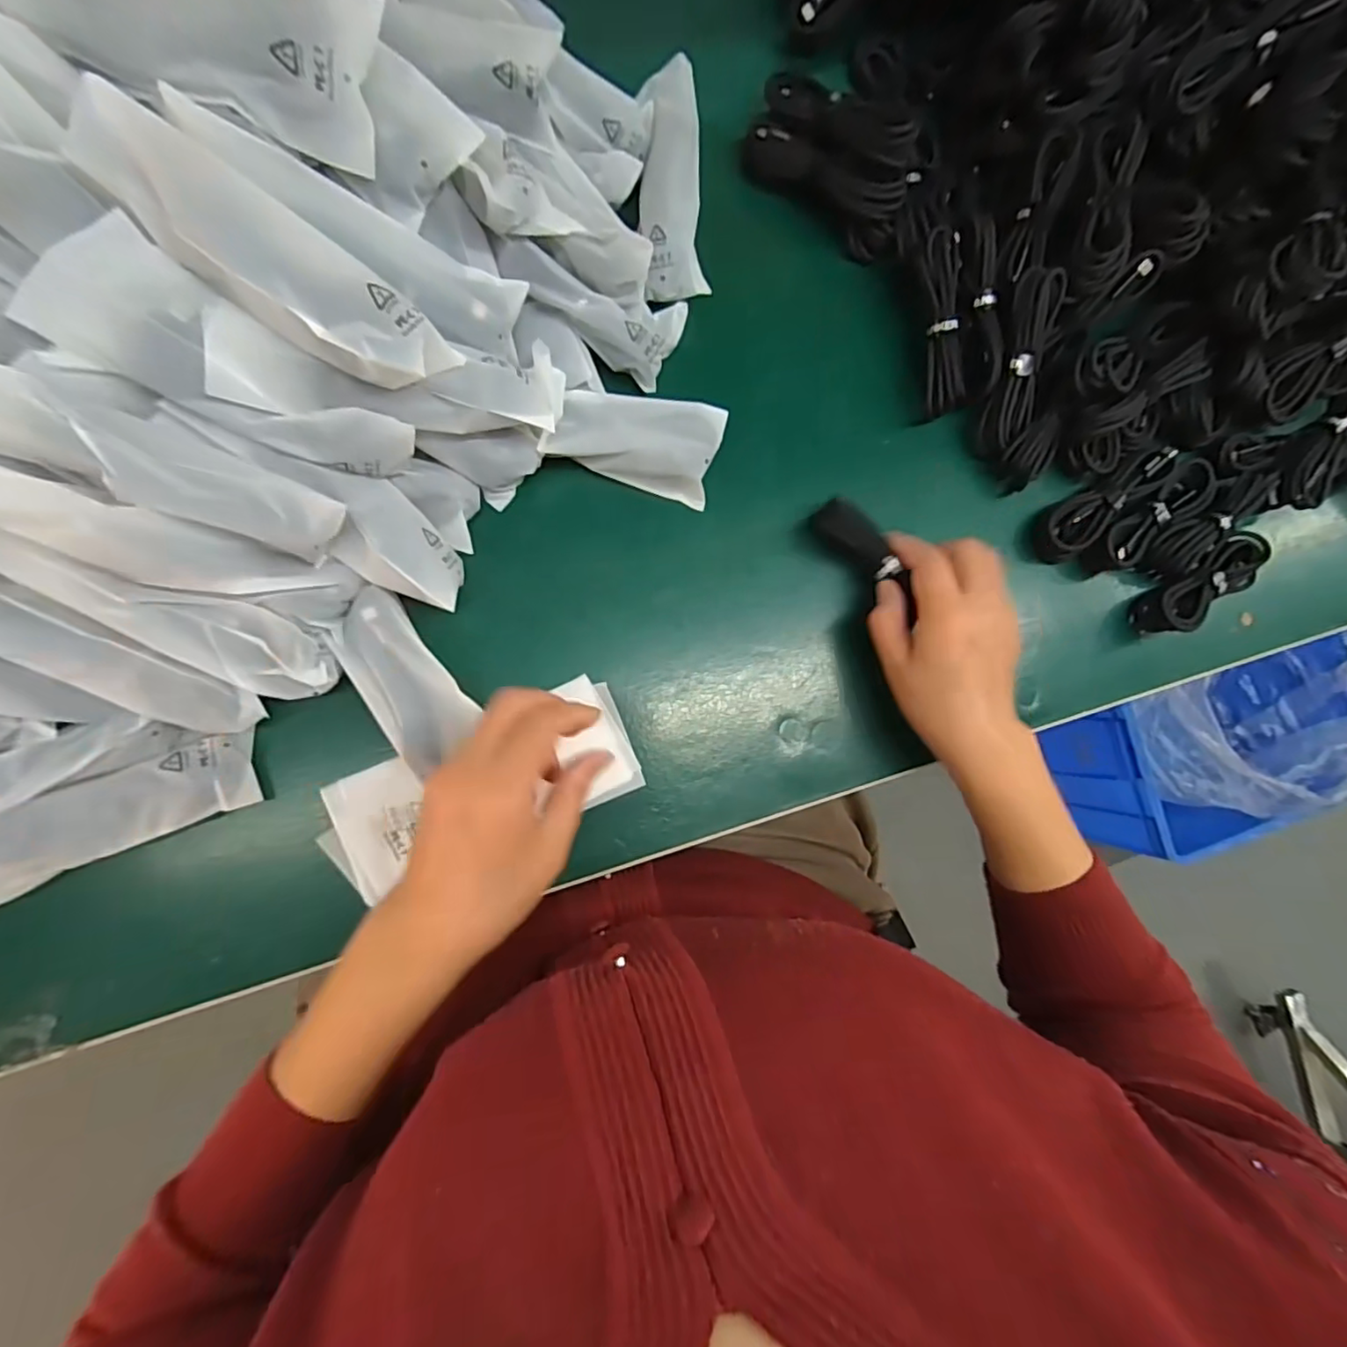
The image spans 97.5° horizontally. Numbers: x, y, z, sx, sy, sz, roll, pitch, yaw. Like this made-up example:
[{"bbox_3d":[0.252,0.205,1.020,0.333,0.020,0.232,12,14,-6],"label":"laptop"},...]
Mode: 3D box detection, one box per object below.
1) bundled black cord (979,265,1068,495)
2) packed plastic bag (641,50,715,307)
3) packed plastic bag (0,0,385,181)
[{"bbox_3d":[0.236,-0.191,0.394,0.048,0.022,0.133,-4,107,-9],"label":"bundled black cord"},{"bbox_3d":[-0.002,-0.314,0.374,0.039,0.020,0.151,-3,86,-9],"label":"packed plastic bag"},{"bbox_3d":[-0.210,-0.273,0.250,0.151,0.020,0.059,8,127,-12],"label":"packed plastic bag"}]

